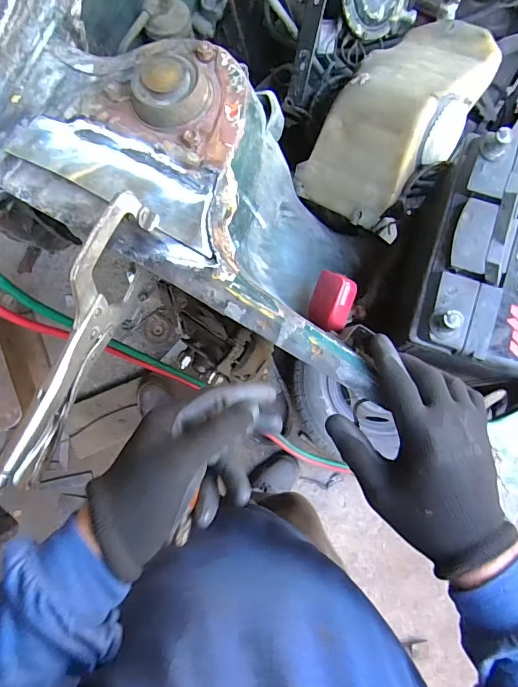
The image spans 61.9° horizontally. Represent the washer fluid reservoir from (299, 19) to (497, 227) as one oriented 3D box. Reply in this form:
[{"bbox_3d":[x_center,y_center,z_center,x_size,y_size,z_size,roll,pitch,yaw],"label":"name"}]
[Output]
[{"bbox_3d":[0.171,-0.279,0.510,0.134,0.118,0.261,34,85,2],"label":"washer fluid reservoir"}]

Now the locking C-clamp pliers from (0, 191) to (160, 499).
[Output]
[{"bbox_3d":[-0.151,0.001,0.365,0.017,0.109,0.258,24,85,1],"label":"locking C-clamp pliers"}]

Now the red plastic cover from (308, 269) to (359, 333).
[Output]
[{"bbox_3d":[0.081,-0.046,0.475,0.042,0.032,0.060,18,84,0],"label":"red plastic cover"}]

